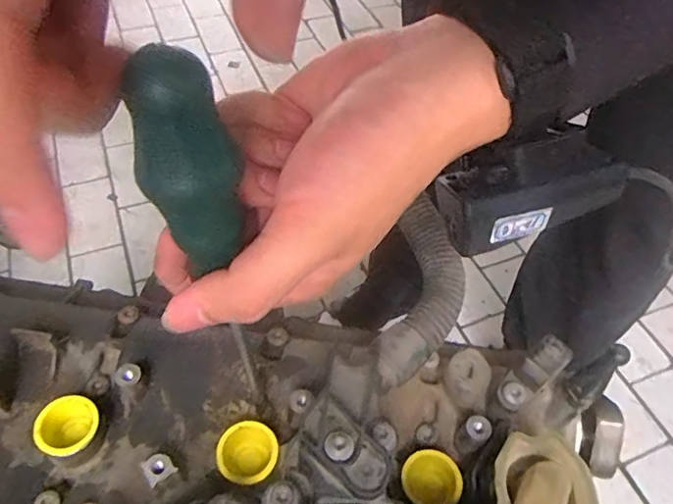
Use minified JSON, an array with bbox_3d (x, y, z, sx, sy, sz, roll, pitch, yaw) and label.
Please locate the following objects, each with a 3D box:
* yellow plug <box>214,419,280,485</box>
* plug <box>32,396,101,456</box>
[{"bbox_3d":[-0.042,0.099,0.266,0.029,0.020,0.028,1,50,-1],"label":"yellow plug"},{"bbox_3d":[-0.130,0.087,0.268,0.026,0.020,0.028,1,50,-1],"label":"plug"}]

